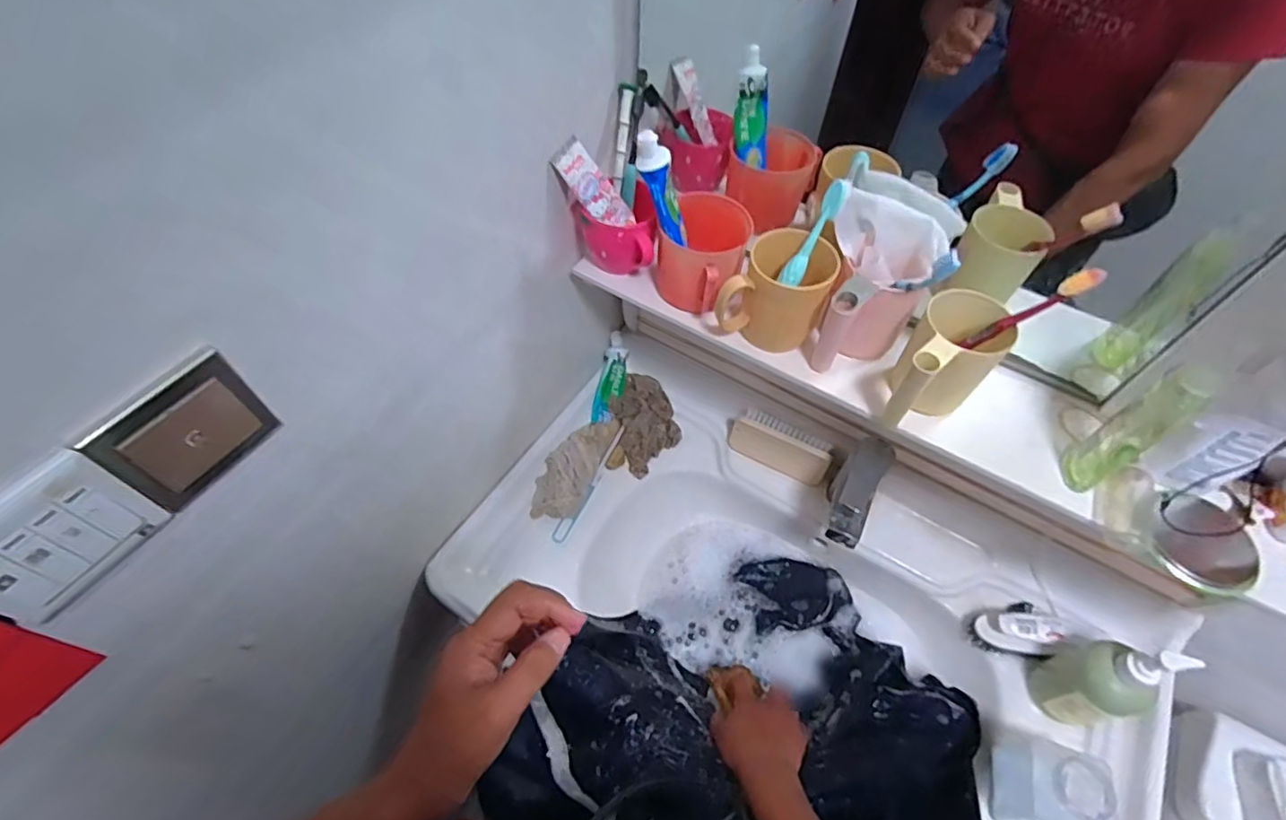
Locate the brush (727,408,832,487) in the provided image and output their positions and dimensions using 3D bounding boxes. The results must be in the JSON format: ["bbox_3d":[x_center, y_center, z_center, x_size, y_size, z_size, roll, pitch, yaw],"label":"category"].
[{"bbox_3d":[0.196,0.049,0.831,0.137,0.070,0.037,29,33,16],"label":"brush"}]

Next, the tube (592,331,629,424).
[{"bbox_3d":[-0.047,-0.046,0.884,0.034,0.044,0.143,13,79,5],"label":"tube"}]

